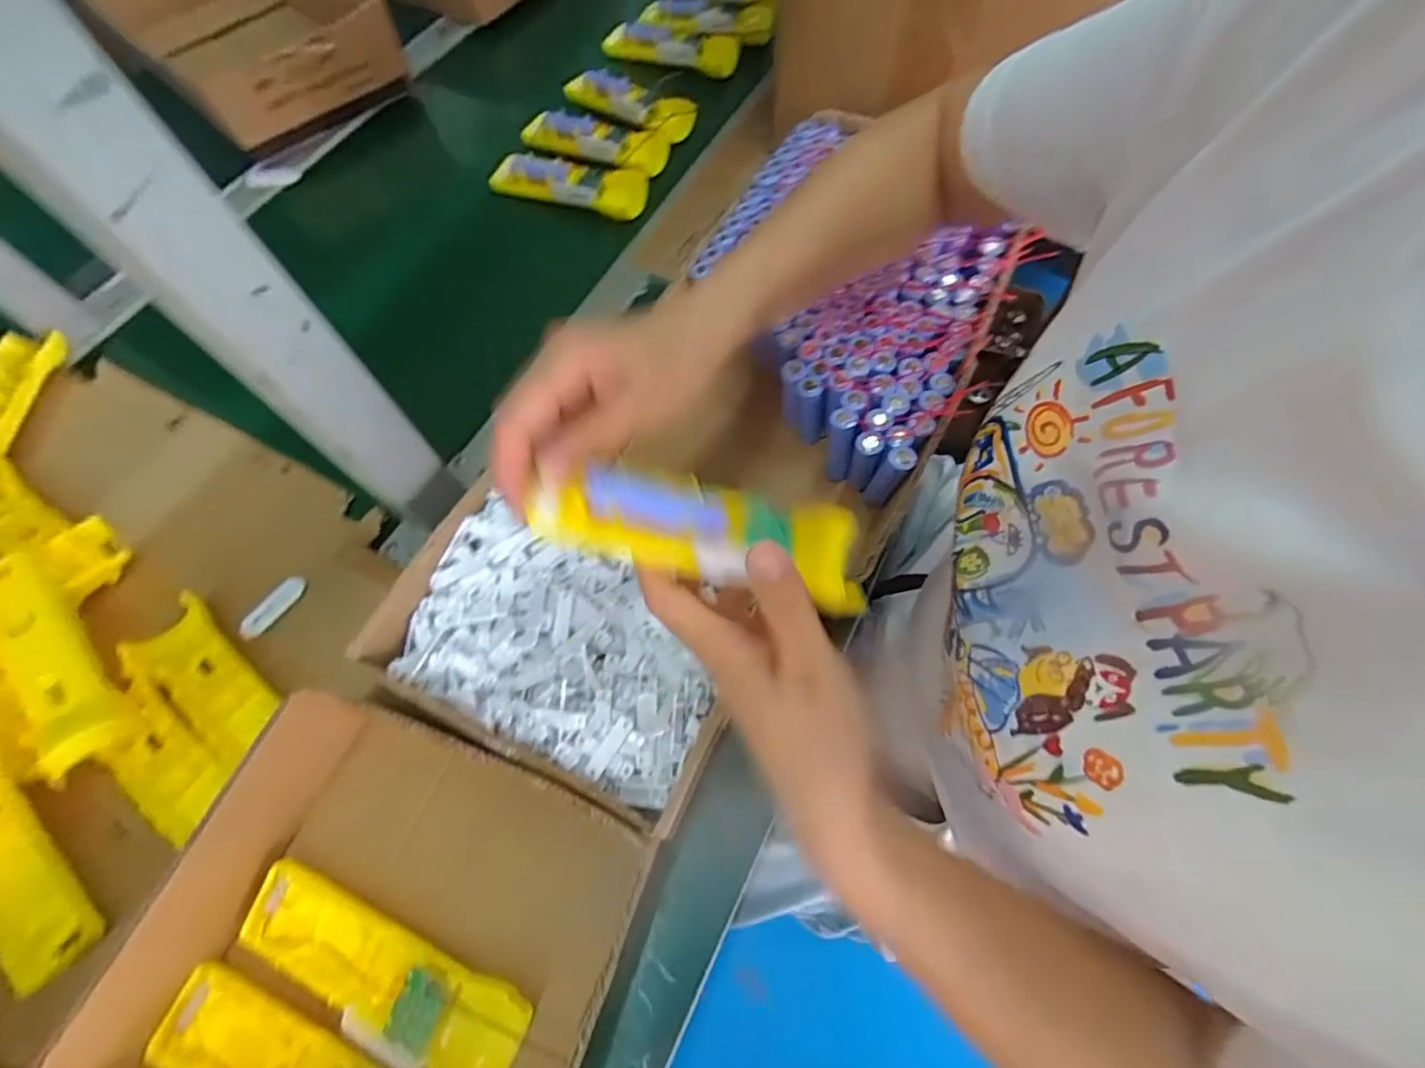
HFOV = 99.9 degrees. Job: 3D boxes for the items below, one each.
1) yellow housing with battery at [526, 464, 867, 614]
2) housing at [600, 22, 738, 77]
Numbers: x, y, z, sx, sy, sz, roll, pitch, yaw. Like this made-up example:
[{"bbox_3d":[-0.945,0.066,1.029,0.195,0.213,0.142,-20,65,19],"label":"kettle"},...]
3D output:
[{"bbox_3d":[-0.003,0.000,0.288,0.161,0.027,0.054,10,65,-15],"label":"yellow housing with battery"},{"bbox_3d":[-0.049,-0.579,0.712,0.160,0.029,0.051,14,67,8],"label":"housing"}]

